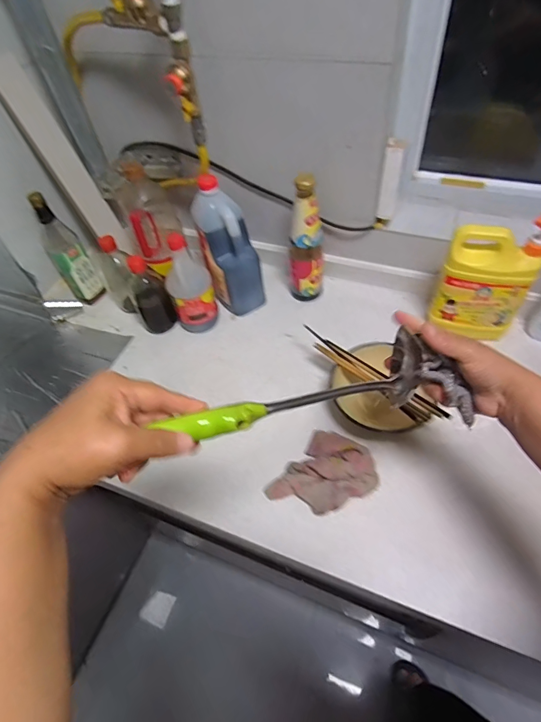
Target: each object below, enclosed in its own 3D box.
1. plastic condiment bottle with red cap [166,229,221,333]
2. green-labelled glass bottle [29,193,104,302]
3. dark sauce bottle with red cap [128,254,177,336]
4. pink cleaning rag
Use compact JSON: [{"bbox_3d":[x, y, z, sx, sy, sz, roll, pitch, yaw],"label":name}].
[{"bbox_3d":[-0.155,-0.146,0.813,0.083,0.209,0.067,-14,53,-5],"label":"plastic condiment bottle with red cap"},{"bbox_3d":[-0.432,-0.229,0.879,0.072,0.239,0.060,-31,56,-17],"label":"green-labelled glass bottle"},{"bbox_3d":[-0.245,-0.133,0.836,0.070,0.163,0.082,-28,56,-15],"label":"dark sauce bottle with red cap"},{"bbox_3d":[0.088,0.179,0.647,0.126,0.035,0.149,33,63,26],"label":"pink cleaning rag"}]

